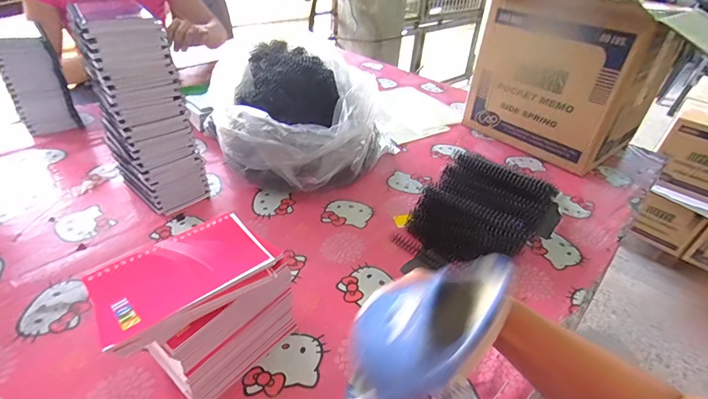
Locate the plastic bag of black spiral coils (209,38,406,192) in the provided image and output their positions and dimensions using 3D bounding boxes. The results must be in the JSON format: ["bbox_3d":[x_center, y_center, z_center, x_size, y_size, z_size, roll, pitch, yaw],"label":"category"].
[{"bbox_3d":[-0.076,-0.142,0.692,0.286,0.190,0.253,9,37,6],"label":"plastic bag of black spiral coils"}]

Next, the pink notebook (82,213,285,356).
[{"bbox_3d":[-0.146,0.063,0.327,0.141,0.013,0.086,-24,50,-31],"label":"pink notebook"}]

